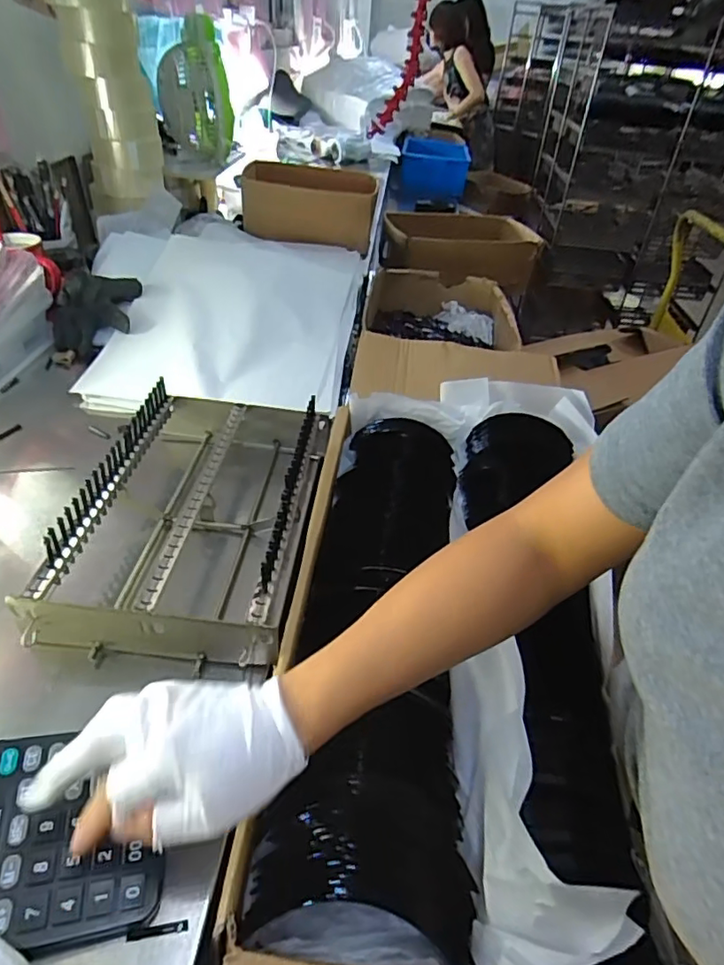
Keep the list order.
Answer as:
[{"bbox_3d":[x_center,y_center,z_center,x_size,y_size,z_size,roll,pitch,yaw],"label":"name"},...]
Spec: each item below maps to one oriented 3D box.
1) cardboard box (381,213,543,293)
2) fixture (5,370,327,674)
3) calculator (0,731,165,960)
[{"bbox_3d":[0.253,-0.651,1.517,0.392,0.111,0.257,0,40,-8],"label":"cardboard box"},{"bbox_3d":[-0.157,0.027,0.555,0.193,0.098,0.313,7,40,1],"label":"fixture"},{"bbox_3d":[-0.198,0.209,0.335,0.137,0.040,0.117,-5,42,-12],"label":"calculator"}]

